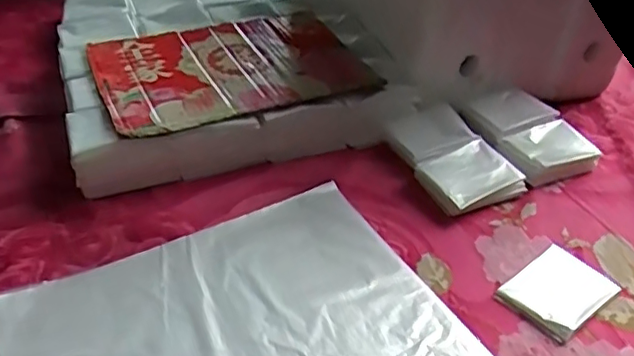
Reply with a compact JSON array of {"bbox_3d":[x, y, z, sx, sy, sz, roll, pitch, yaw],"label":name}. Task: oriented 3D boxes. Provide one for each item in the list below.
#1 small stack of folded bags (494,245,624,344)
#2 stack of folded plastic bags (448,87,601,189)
[{"bbox_3d":[0.195,0.092,0.471,0.088,0.007,0.063,-25,47,-31],"label":"small stack of folded bags"},{"bbox_3d":[0.222,-0.046,0.626,0.098,0.035,0.129,-13,42,-20],"label":"stack of folded plastic bags"}]

